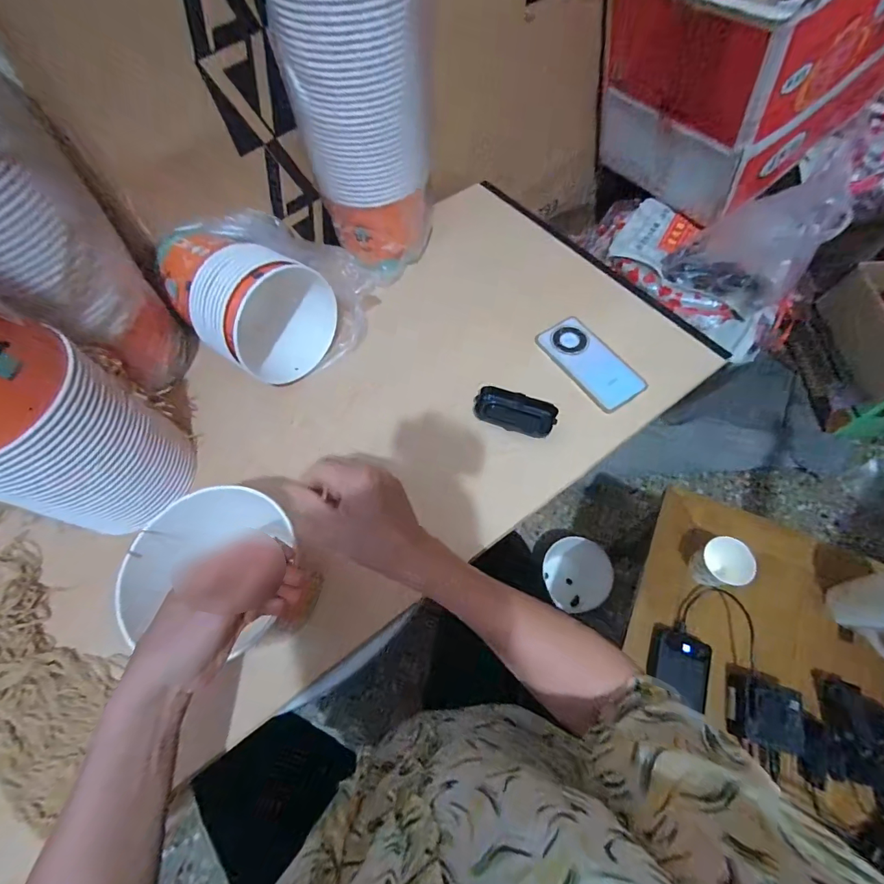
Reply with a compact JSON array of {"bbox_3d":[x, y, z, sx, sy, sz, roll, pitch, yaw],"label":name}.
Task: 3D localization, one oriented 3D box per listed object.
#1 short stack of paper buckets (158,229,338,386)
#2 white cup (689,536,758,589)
[{"bbox_3d":[-0.286,-0.217,0.620,0.231,0.155,0.173,41,72,20],"label":"short stack of paper buckets"},{"bbox_3d":[0.419,0.185,0.648,0.067,0.078,0.068,-1,64,3],"label":"white cup"}]

